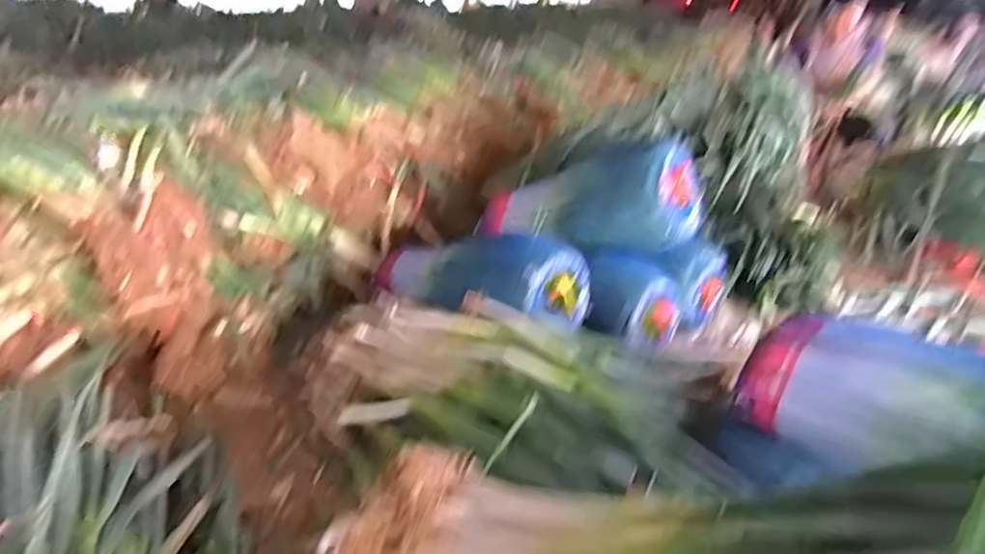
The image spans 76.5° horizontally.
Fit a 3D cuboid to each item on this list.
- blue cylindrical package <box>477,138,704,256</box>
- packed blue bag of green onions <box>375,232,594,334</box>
[{"bbox_3d":[0.261,-0.222,1.871,0.667,0.279,0.208,-3,19,34],"label":"blue cylindrical package"},{"bbox_3d":[-0.093,0.004,1.675,0.667,0.225,0.237,5,22,34],"label":"packed blue bag of green onions"}]

